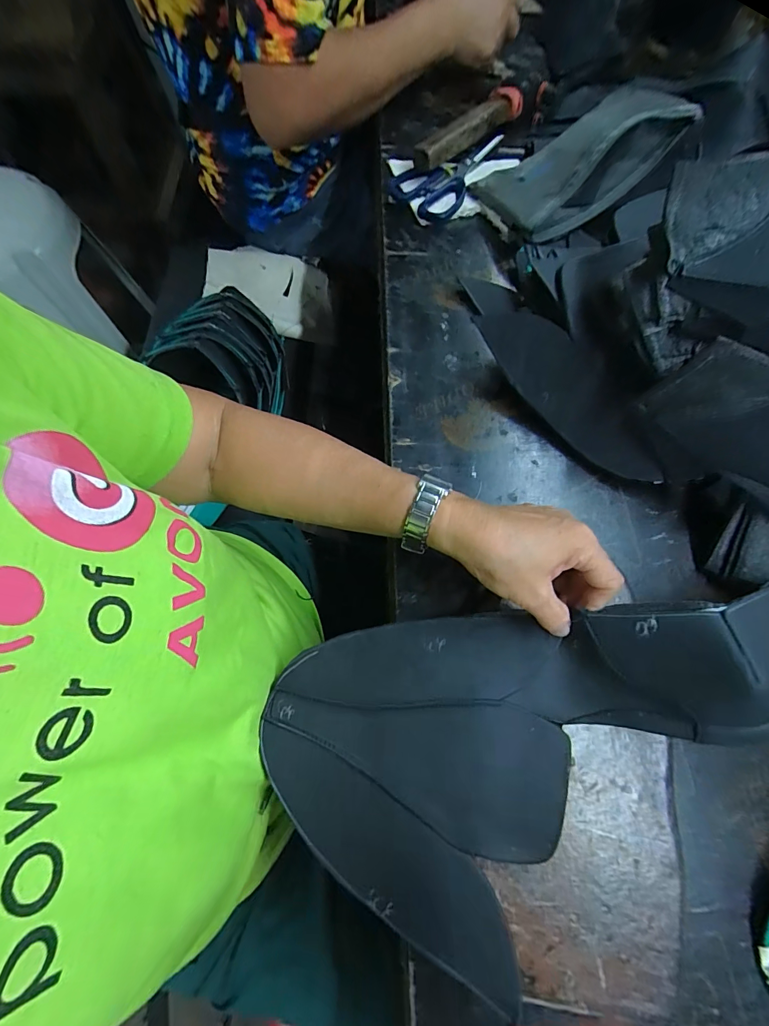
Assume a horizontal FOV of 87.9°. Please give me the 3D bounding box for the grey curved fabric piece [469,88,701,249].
[{"bbox_3d":[0.207,-0.384,0.425,0.174,0.087,0.119,-27,74,-9],"label":"grey curved fabric piece"}]

